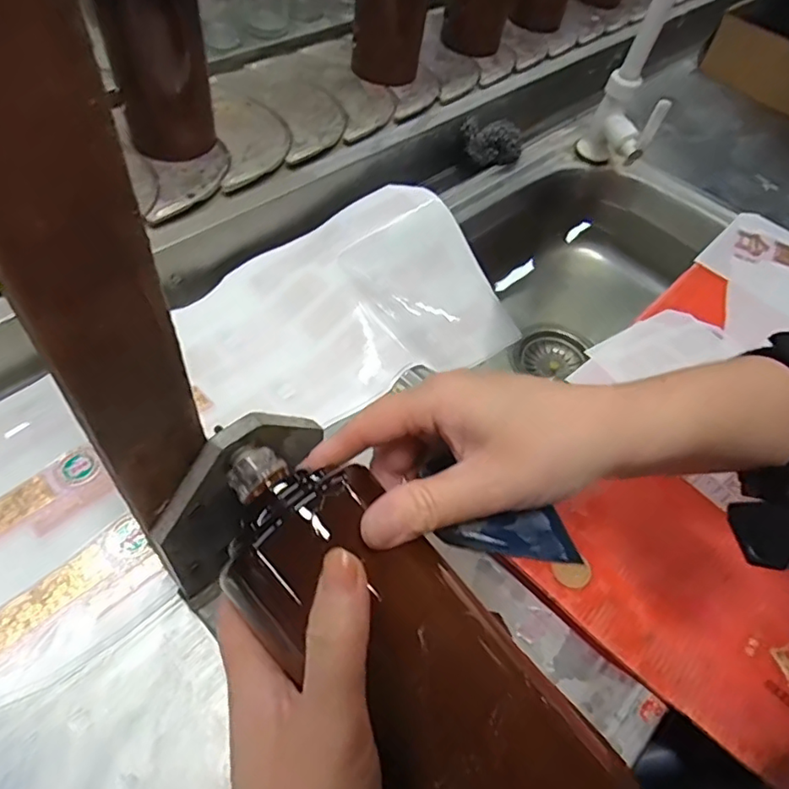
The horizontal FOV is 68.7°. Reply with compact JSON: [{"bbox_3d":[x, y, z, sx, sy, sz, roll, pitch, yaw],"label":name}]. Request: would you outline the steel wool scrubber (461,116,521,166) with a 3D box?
[{"bbox_3d":[0.107,-0.283,0.650,0.067,0.055,0.033,25,54,8],"label":"steel wool scrubber"}]

